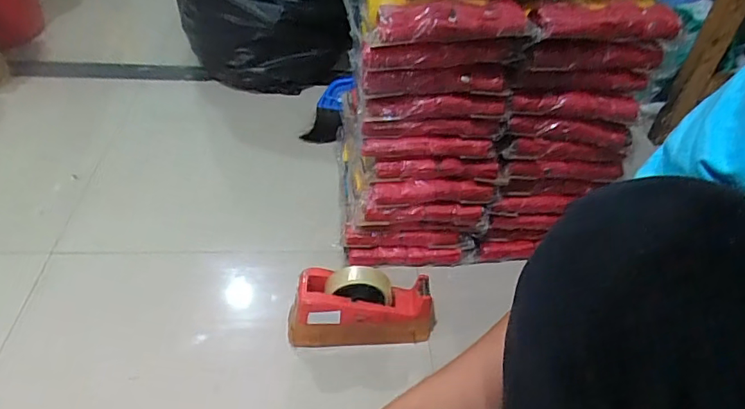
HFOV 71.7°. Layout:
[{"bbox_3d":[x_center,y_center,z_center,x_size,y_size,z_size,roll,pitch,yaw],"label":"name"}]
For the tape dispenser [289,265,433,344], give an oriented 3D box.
[{"bbox_3d":[-0.014,0.148,0.737,0.208,0.124,0.066,2,42,-4],"label":"tape dispenser"}]

